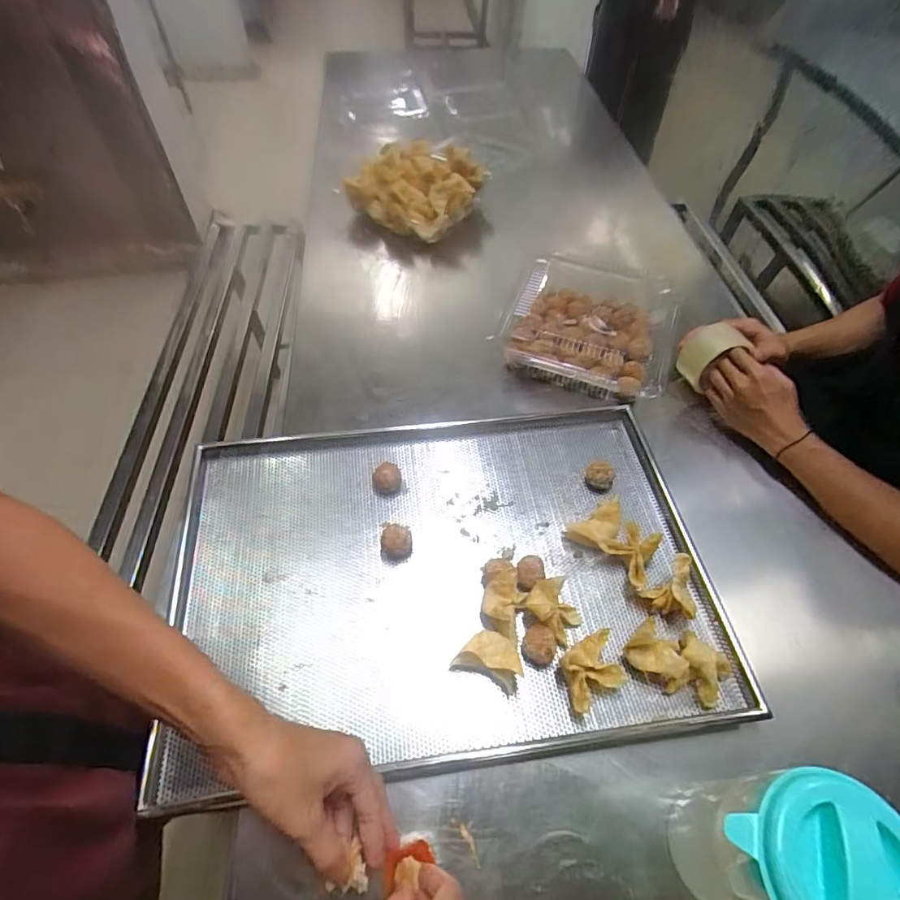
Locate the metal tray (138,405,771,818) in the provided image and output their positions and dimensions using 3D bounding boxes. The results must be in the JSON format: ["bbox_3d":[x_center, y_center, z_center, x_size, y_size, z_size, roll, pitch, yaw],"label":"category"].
[{"bbox_3d":[-0.008,0.138,0.582,0.604,0.039,0.400,-5,56,-5],"label":"metal tray"}]

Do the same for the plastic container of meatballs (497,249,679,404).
[{"bbox_3d":[0.226,-0.198,0.788,0.243,0.078,0.248,19,57,11],"label":"plastic container of meatballs"}]

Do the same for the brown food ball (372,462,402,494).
[{"bbox_3d":[-0.083,0.034,0.645,0.036,0.022,0.042,-9,56,-8],"label":"brown food ball"}]

